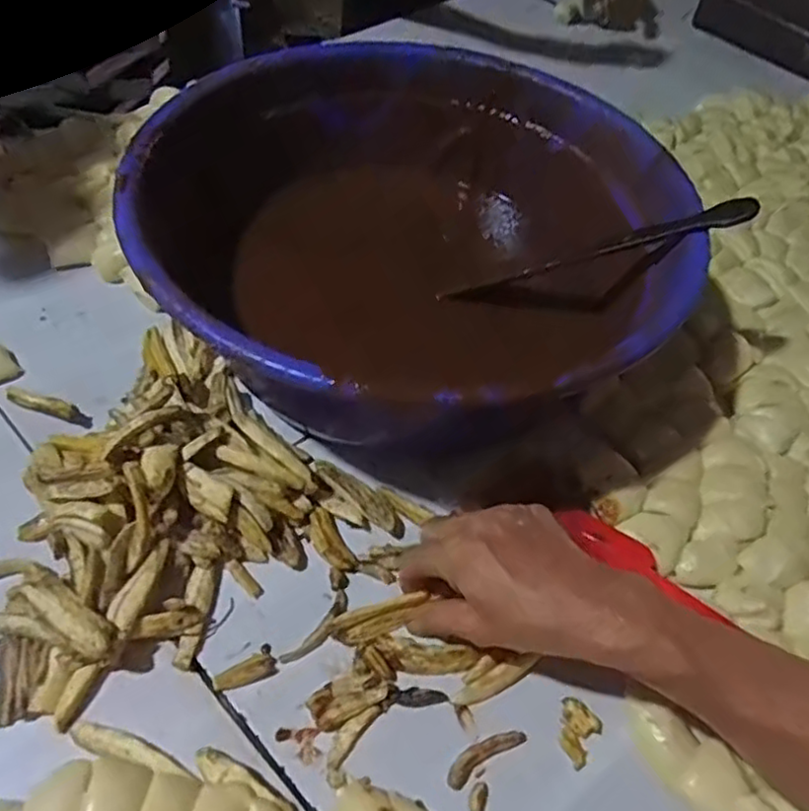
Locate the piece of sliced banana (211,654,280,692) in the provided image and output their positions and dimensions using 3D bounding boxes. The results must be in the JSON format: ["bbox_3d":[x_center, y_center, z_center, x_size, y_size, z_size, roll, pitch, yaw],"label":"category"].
[{"bbox_3d":[-0.097,0.161,0.403,0.038,0.009,0.015,-12,53,-15],"label":"piece of sliced banana"}]

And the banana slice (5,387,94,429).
[{"bbox_3d":[-0.274,0.001,0.513,0.068,0.013,0.013,17,51,8],"label":"banana slice"}]

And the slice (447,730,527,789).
[{"bbox_3d":[0.047,0.203,0.388,0.052,0.006,0.014,-24,57,-23],"label":"slice"}]

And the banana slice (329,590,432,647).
[{"bbox_3d":[-0.015,0.136,0.426,0.064,0.010,0.019,-19,55,-9],"label":"banana slice"}]

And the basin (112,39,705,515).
[{"bbox_3d":[0.003,-0.127,0.549,0.401,0.143,0.414,3,51,-3],"label":"basin"}]

